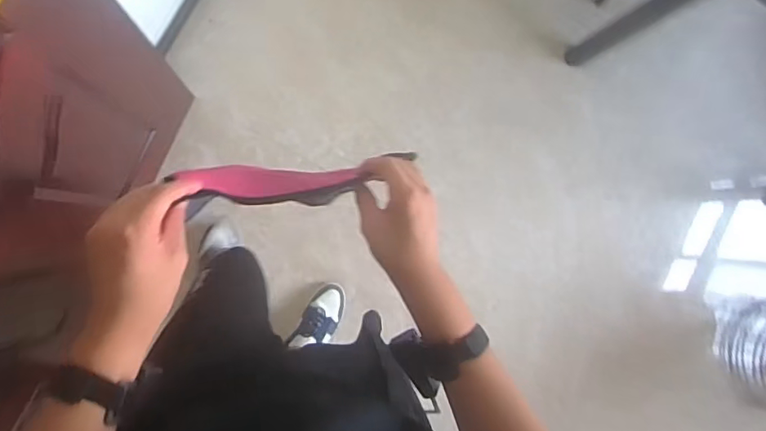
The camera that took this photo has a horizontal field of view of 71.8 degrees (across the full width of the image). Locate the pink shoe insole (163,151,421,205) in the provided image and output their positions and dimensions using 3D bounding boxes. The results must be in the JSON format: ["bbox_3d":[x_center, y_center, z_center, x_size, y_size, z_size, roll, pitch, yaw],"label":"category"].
[{"bbox_3d":[-0.079,-0.038,0.555,0.257,0.028,0.053,-4,89,-24],"label":"pink shoe insole"}]

